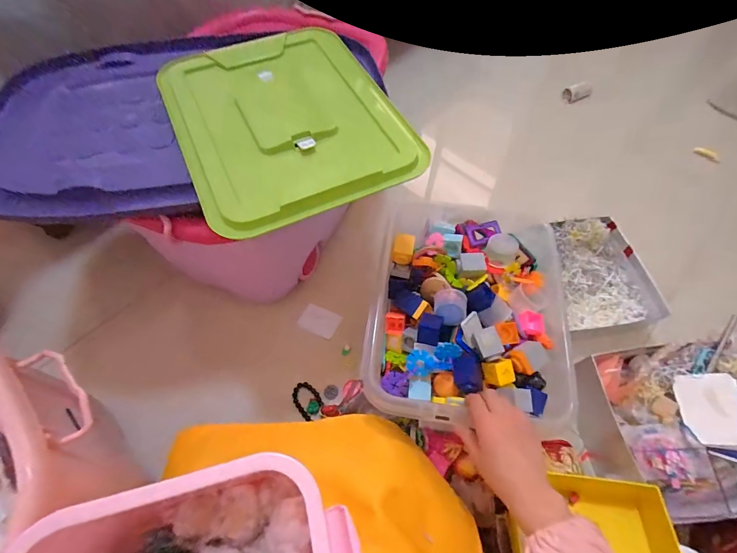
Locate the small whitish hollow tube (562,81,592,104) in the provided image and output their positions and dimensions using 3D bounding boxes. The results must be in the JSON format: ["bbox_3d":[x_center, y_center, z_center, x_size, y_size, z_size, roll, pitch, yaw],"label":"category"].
[{"bbox_3d":[0.639,-0.566,1.065,0.099,0.043,0.056,-28,65,-16],"label":"small whitish hollow tube"}]

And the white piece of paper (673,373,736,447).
[{"bbox_3d":[0.497,0.192,0.506,0.069,0.007,0.096,-14,65,33],"label":"white piece of paper"}]

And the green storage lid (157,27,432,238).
[{"bbox_3d":[-0.115,-0.227,0.480,0.281,0.021,0.352,-23,64,-14],"label":"green storage lid"}]

